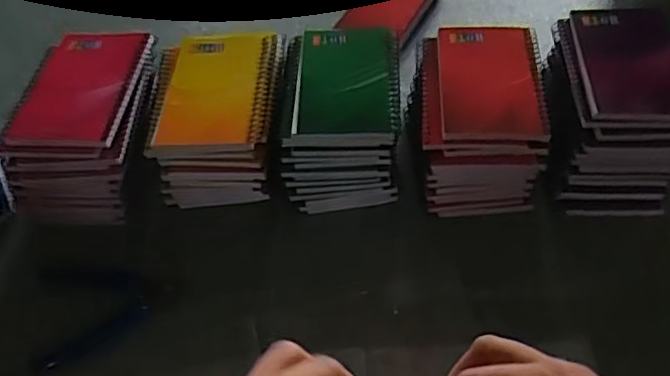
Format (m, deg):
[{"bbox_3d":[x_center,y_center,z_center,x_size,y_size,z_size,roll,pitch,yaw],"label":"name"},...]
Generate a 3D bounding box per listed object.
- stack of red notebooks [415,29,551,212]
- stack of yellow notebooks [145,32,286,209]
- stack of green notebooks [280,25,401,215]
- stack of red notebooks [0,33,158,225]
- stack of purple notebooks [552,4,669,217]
[{"bbox_3d":[0.118,-0.057,0.528,0.102,0.085,0.146,1,51,3],"label":"stack of red notebooks"},{"bbox_3d":[-0.101,-0.063,0.548,0.104,0.084,0.146,0,51,2],"label":"stack of yellow notebooks"},{"bbox_3d":[0.006,-0.061,0.540,0.098,0.089,0.144,-1,51,1],"label":"stack of green notebooks"},{"bbox_3d":[-0.208,-0.052,0.536,0.104,0.096,0.154,2,51,3],"label":"stack of red notebooks"},{"bbox_3d":[0.228,-0.068,0.513,0.102,0.098,0.150,4,51,5],"label":"stack of purple notebooks"}]

